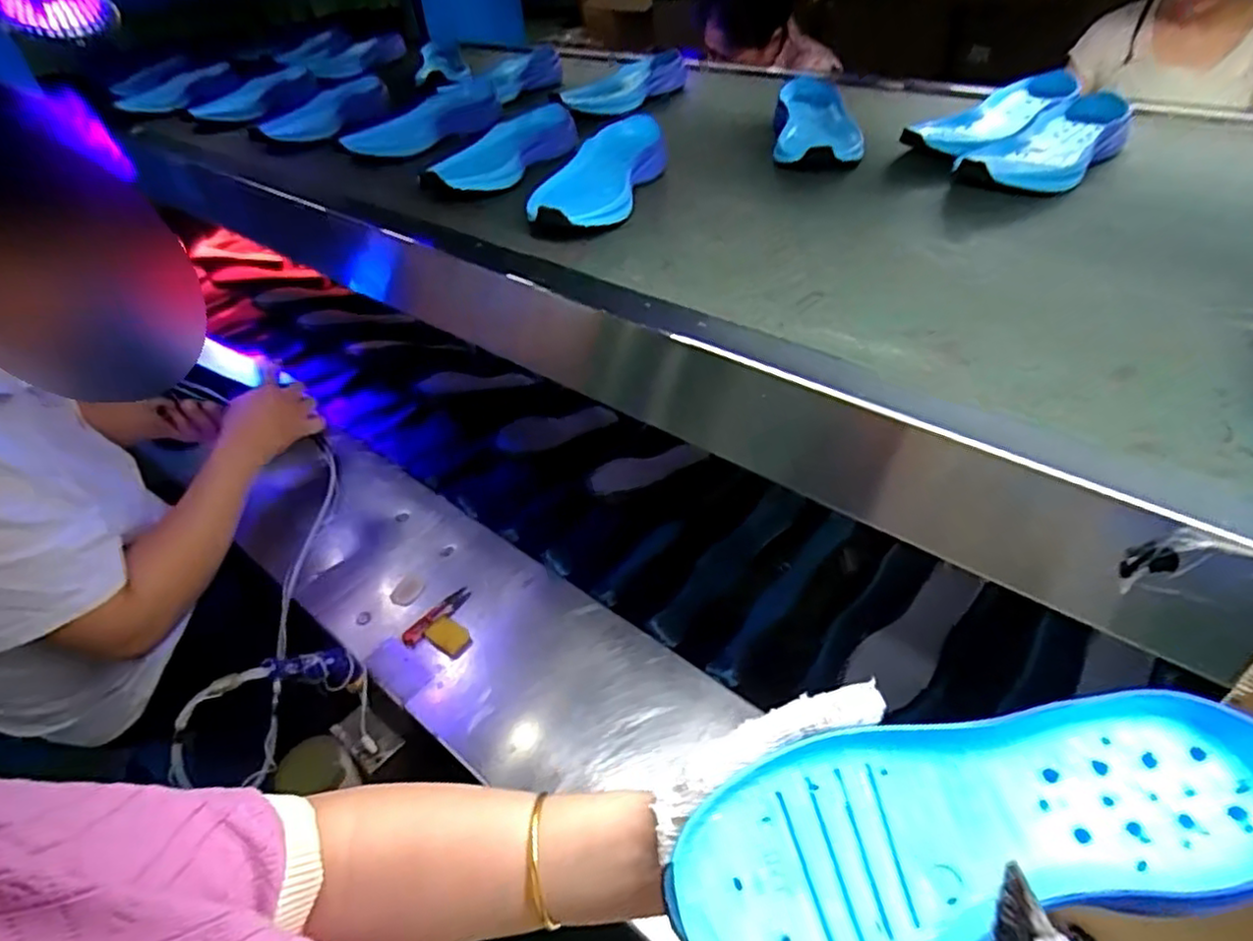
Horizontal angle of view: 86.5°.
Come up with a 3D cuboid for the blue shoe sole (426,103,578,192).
[{"bbox_3d":[-0.151,-0.384,0.804,0.100,0.045,0.237,16,42,21],"label":"blue shoe sole"}]

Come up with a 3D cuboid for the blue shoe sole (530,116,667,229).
[{"bbox_3d":[-0.025,-0.313,0.714,0.112,0.048,0.272,10,42,15],"label":"blue shoe sole"}]

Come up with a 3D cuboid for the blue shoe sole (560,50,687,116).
[{"bbox_3d":[-0.003,-0.601,1.034,0.231,0.050,0.085,-32,48,-33],"label":"blue shoe sole"}]

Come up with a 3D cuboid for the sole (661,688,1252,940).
[{"bbox_3d":[0.144,0.149,0.279,0.247,0.028,0.088,-13,40,-2],"label":"sole"}]

